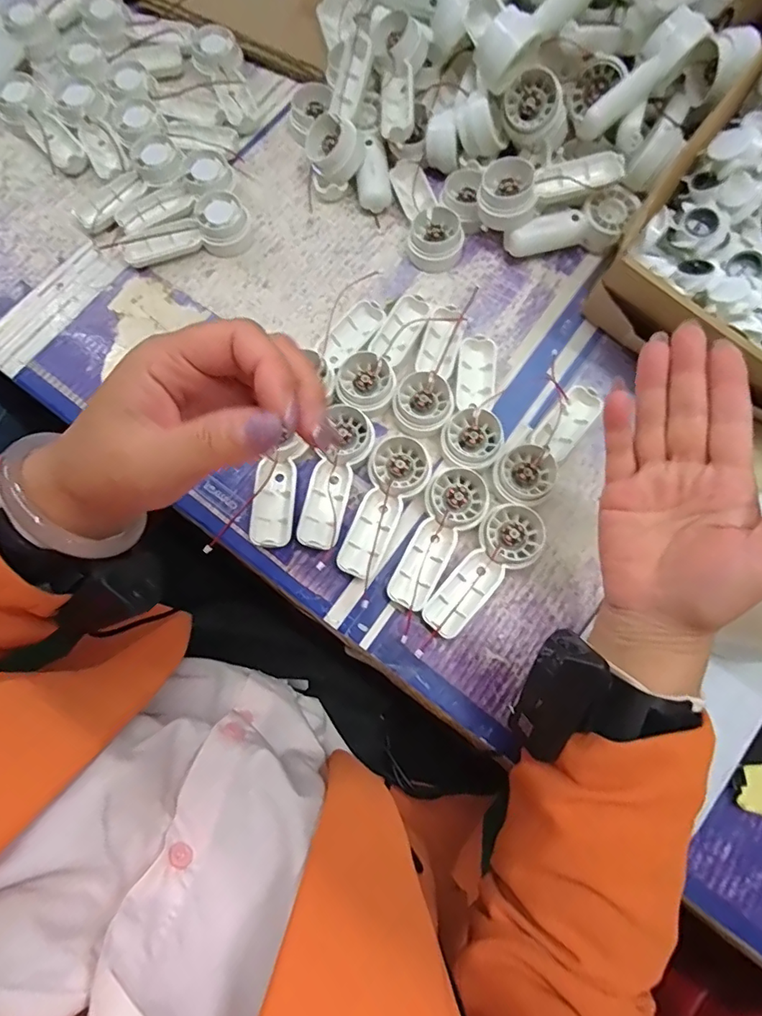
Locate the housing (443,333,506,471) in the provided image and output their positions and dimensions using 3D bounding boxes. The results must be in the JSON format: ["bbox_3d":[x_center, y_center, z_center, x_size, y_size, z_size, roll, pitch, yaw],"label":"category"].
[{"bbox_3d":[0.071,-0.084,0.399,0.043,0.019,0.110,2,75,0],"label":"housing"}]

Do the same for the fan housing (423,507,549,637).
[{"bbox_3d":[0.073,0.043,0.368,0.111,0.024,0.042,-43,79,-11],"label":"fan housing"}]

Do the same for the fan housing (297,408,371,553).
[{"bbox_3d":[-0.035,-0.023,0.382,0.040,0.026,0.108,16,75,4],"label":"fan housing"}]

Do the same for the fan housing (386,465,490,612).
[{"bbox_3d":[0.041,0.021,0.373,0.043,0.023,0.112,28,76,7],"label":"fan housing"}]

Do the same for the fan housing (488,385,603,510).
[{"bbox_3d":[0.134,-0.047,0.391,0.116,0.019,0.043,-43,79,-11],"label":"fan housing"}]

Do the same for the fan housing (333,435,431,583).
[{"bbox_3d":[0.004,-0.001,0.379,0.044,0.022,0.112,18,75,4],"label":"fan housing"}]

